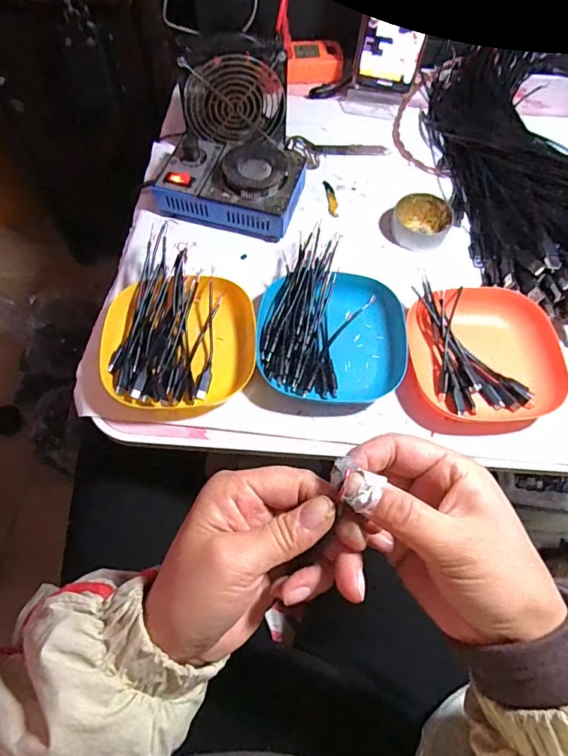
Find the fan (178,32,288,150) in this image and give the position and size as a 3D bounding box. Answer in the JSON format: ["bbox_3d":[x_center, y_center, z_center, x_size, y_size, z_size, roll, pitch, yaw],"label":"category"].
[{"bbox_3d":[-0.055,-0.322,0.523,0.118,0.110,0.034,-2,65,-2],"label":"fan"}]

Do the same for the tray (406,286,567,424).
[{"bbox_3d":[0.186,-0.024,0.436,0.134,0.036,0.135,0,65,-1],"label":"tray"}]

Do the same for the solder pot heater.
[{"bbox_3d":[-0.058,-0.220,0.513,0.150,0.064,0.107,12,65,5],"label":"solder pot heater"}]

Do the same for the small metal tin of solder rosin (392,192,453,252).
[{"bbox_3d":[0.155,-0.176,0.520,0.062,0.025,0.058,0,65,-1],"label":"small metal tin of solder rosin"}]

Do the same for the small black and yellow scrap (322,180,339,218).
[{"bbox_3d":[0.056,-0.214,0.549,0.012,0.004,0.059,-6,65,-4],"label":"small black and yellow scrap"}]

